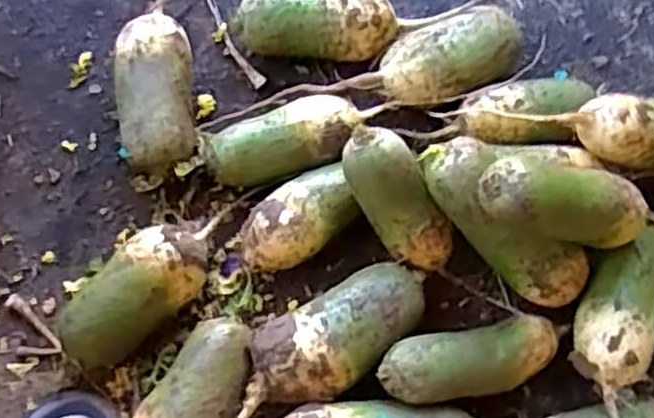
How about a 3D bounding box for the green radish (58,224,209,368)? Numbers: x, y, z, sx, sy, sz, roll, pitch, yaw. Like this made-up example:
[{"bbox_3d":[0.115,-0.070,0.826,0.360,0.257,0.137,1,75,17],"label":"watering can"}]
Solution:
[{"bbox_3d":[-0.168,0.075,0.677,0.073,0.076,0.151,44,75,9],"label":"green radish"}]

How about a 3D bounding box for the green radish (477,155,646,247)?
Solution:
[{"bbox_3d":[0.198,-0.006,0.620,0.158,0.048,0.060,11,69,-26],"label":"green radish"}]

